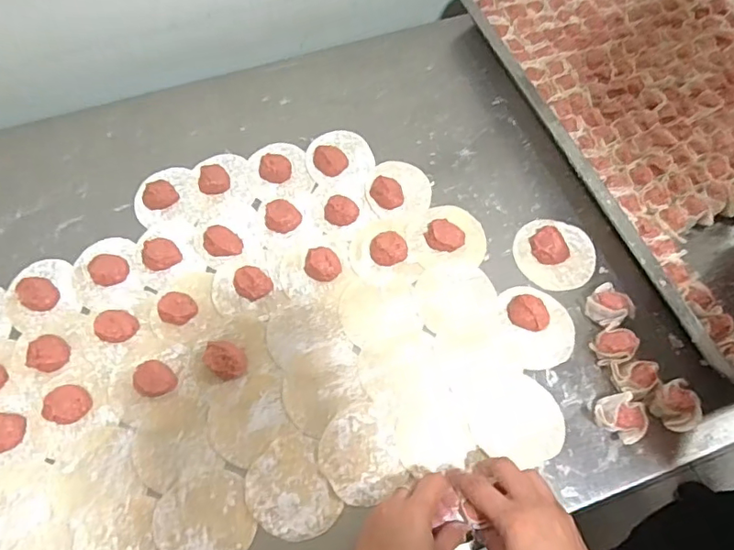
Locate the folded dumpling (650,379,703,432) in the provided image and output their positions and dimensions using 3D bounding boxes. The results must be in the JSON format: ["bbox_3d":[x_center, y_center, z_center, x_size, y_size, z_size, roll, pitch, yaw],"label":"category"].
[{"bbox_3d":[0.274,0.117,0.475,0.034,0.032,0.041,-18,64,-10],"label":"folded dumpling"}]

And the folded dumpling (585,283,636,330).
[{"bbox_3d":[0.234,0.032,0.521,0.033,0.028,0.039,-28,66,-15],"label":"folded dumpling"}]

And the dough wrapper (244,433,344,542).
[{"bbox_3d":[-0.066,0.183,0.459,0.069,0.004,0.083,-22,65,-12],"label":"dough wrapper"}]

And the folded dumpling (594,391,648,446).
[{"bbox_3d":[0.222,0.127,0.473,0.036,0.030,0.041,-30,67,-15],"label":"folded dumpling"}]

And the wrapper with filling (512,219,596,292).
[{"bbox_3d":[0.199,-0.028,0.561,0.083,0.020,0.082,0,62,-1],"label":"wrapper with filling"}]

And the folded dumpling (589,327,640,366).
[{"bbox_3d":[0.230,0.067,0.501,0.031,0.035,0.033,-26,66,-14],"label":"folded dumpling"}]

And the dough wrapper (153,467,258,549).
[{"bbox_3d":[-0.136,0.206,0.448,0.077,0.004,0.078,0,62,-1],"label":"dough wrapper"}]

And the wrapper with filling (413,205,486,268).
[{"bbox_3d":[0.089,-0.046,0.570,0.072,0.016,0.075,-2,62,-2],"label":"wrapper with filling"}]

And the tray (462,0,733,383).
[{"bbox_3d":[0.384,-0.205,0.638,0.390,0.055,0.599,-18,64,-10],"label":"tray"}]

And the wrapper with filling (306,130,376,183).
[{"bbox_3d":[-0.031,-0.142,0.620,0.076,0.016,0.075,0,62,-1],"label":"wrapper with filling"}]

